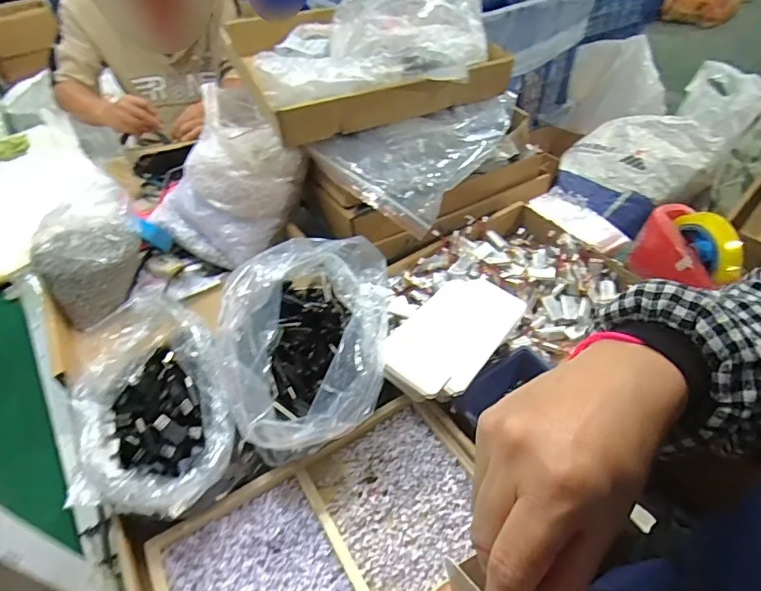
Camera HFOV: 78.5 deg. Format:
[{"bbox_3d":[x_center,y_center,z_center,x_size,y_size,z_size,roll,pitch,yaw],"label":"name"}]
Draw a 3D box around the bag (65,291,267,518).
[{"bbox_3d":[-0.225,0.127,0.490,0.133,0.122,0.200,-22,49,-17],"label":"bag"}]

